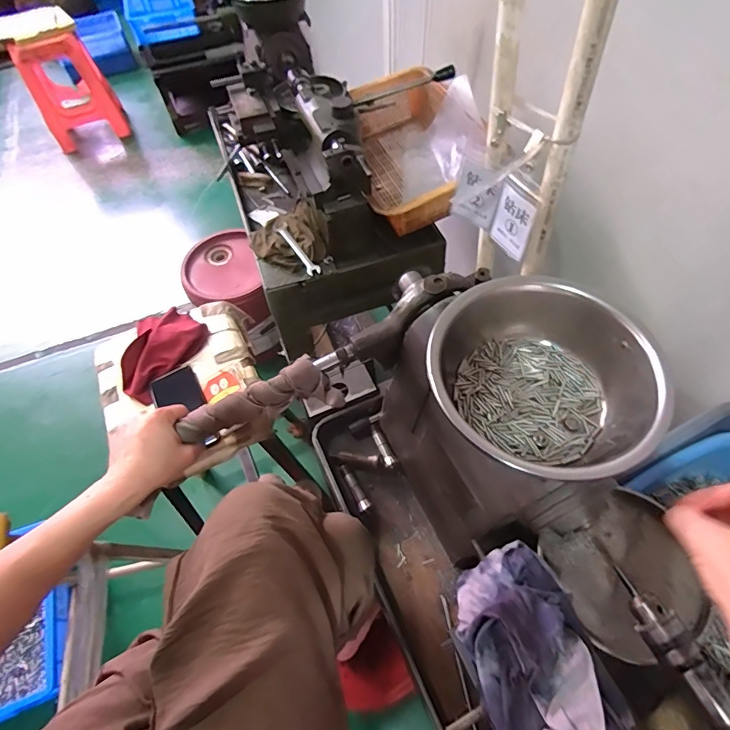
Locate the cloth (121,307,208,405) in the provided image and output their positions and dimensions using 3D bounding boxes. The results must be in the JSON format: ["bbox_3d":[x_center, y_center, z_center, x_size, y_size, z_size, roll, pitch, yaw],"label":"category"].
[{"bbox_3d":[-0.371,-0.034,0.776,0.127,0.037,0.166,32,64,21],"label":"cloth"}]

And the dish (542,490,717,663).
[{"bbox_3d":[0.246,0.194,0.418,0.127,0.019,0.121,-21,59,-10],"label":"dish"}]

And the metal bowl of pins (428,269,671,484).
[{"bbox_3d":[0.145,0.014,0.372,0.160,0.061,0.173,-2,57,2],"label":"metal bowl of pins"}]

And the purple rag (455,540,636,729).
[{"bbox_3d":[0.134,0.231,0.334,0.097,0.057,0.174,-19,58,-8],"label":"purple rag"}]

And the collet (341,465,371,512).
[{"bbox_3d":[-0.014,0.176,0.632,0.016,0.015,0.073,-25,45,-12],"label":"collet"}]

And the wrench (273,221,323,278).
[{"bbox_3d":[-0.132,-0.226,0.856,0.028,0.012,0.144,-31,71,-14],"label":"wrench"}]

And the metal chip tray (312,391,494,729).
[{"bbox_3d":[0.124,0.336,0.535,0.157,0.055,0.678,-24,59,-11],"label":"metal chip tray"}]

